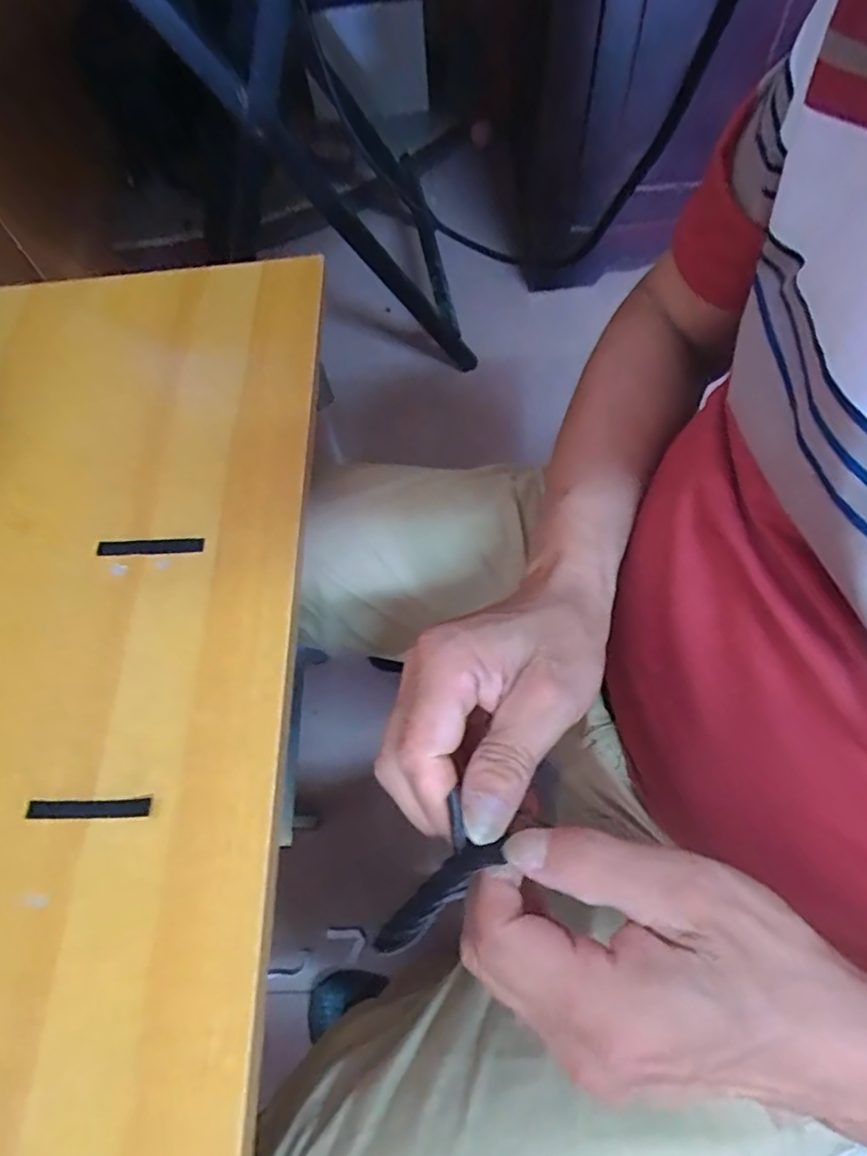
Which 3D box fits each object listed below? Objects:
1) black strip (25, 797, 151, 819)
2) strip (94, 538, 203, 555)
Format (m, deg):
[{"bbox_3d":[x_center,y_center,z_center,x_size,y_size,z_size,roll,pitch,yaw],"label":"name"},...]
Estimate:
[{"bbox_3d":[-0.180,0.121,0.305,0.066,0.004,0.009,-4,60,5],"label":"black strip"},{"bbox_3d":[-0.179,-0.020,0.368,0.069,0.004,0.010,-1,64,5],"label":"strip"}]

